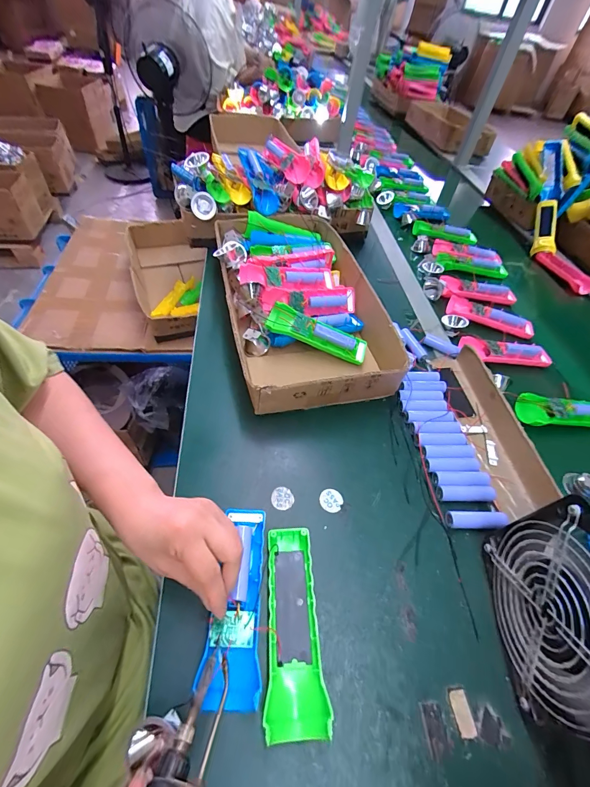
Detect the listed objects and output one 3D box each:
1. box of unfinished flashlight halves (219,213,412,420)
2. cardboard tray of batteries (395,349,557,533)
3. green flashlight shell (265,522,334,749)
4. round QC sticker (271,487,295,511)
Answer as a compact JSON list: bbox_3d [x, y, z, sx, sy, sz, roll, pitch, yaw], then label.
[{"bbox_3d":[0.001,-0.161,0.559,0.231,0.083,0.424,-9,52,-14],"label":"box of unfinished flashlight halves"},{"bbox_3d":[0.229,0.039,0.450,0.145,0.039,0.263,-3,50,-8],"label":"cardboard tray of batteries"},{"bbox_3d":[0.000,0.206,0.304,0.048,0.028,0.156,2,50,-5],"label":"green flashlight shell"},{"bbox_3d":[-0.014,0.121,0.386,0.025,0.004,0.026,3,50,-4],"label":"round QC sticker"}]

